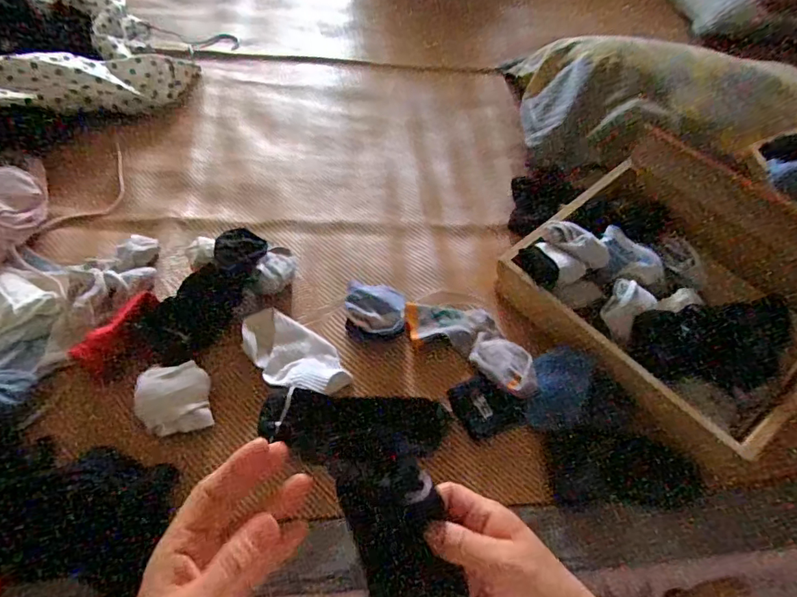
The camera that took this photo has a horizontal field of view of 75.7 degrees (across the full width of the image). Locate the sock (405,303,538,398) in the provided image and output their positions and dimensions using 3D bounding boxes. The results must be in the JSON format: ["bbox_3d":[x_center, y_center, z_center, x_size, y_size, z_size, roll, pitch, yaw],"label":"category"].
[{"bbox_3d":[0.100,0.049,0.677,0.198,0.034,0.100,34,57,20],"label":"sock"}]

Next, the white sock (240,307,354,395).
[{"bbox_3d":[-0.129,0.075,0.640,0.144,0.045,0.088,25,54,13],"label":"white sock"}]

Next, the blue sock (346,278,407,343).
[{"bbox_3d":[-0.031,0.014,0.689,0.076,0.034,0.080,1,52,-4],"label":"blue sock"}]

